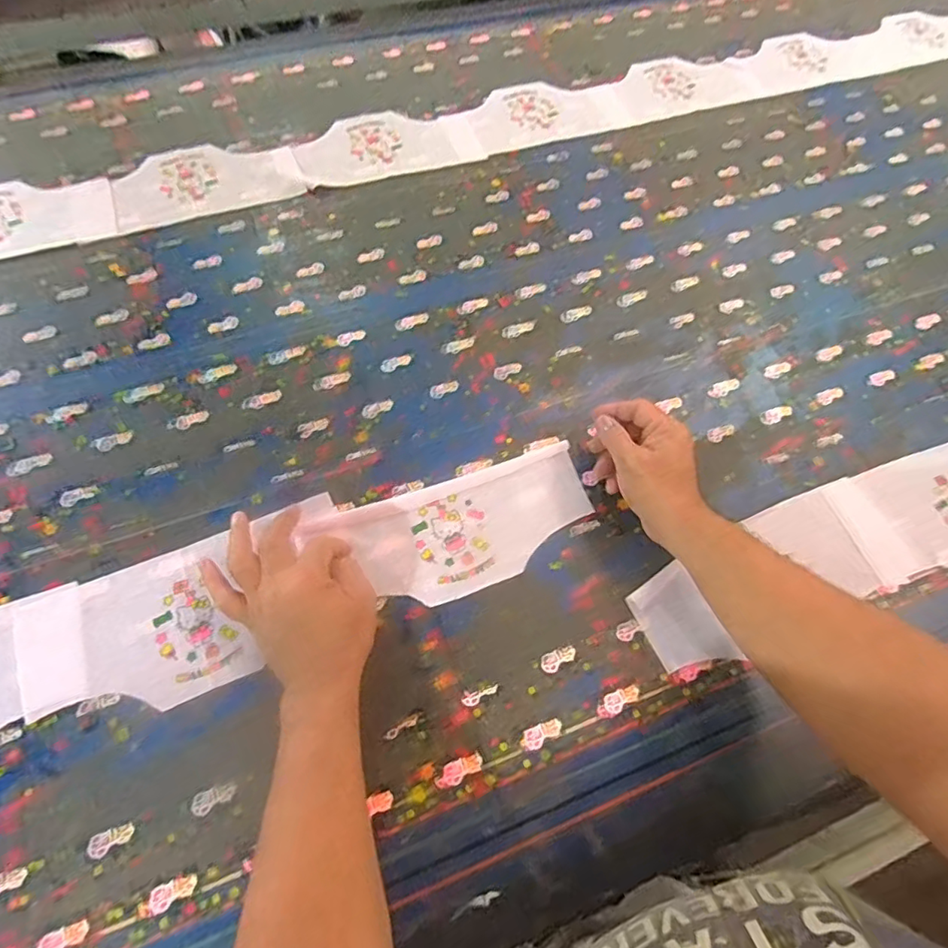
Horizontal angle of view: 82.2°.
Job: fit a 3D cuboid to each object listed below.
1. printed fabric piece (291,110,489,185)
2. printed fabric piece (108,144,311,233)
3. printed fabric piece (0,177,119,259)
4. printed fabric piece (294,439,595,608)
[{"bbox_3d":[-0.124,-0.470,0.769,0.248,0.006,0.135,-17,66,-10],"label":"printed fabric piece"},{"bbox_3d":[-0.352,-0.391,0.721,0.235,0.006,0.132,-17,66,-10],"label":"printed fabric piece"},{"bbox_3d":[-0.577,-0.320,0.678,0.237,0.004,0.138,-17,66,-10],"label":"printed fabric piece"},{"bbox_3d":[-0.013,0.057,0.531,0.267,0.007,0.114,-17,67,-11],"label":"printed fabric piece"}]

